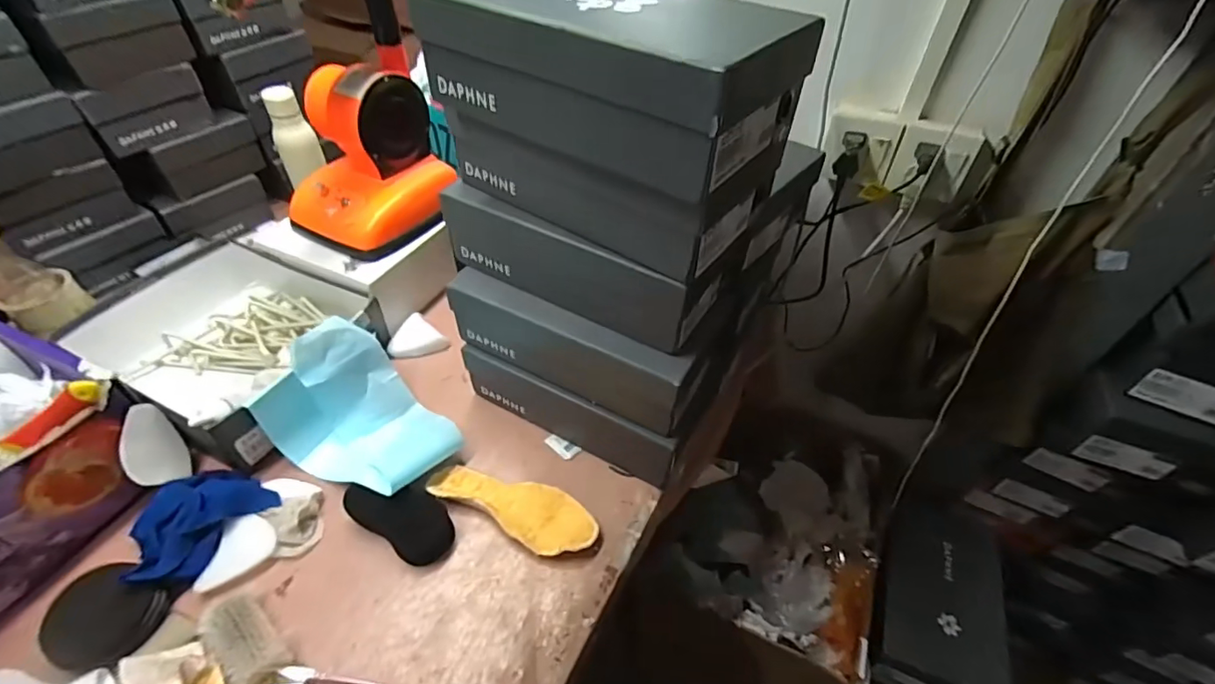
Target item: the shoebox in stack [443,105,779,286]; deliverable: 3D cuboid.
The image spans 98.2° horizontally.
[{"bbox_3d":[-0.003,-0.180,0.523,0.296,0.093,0.165,29,52,22],"label":"shoebox in stack"}]

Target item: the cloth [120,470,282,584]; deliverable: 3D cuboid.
[{"bbox_3d":[-0.446,0.188,0.568,0.105,0.037,0.132,29,52,22],"label":"cloth"}]

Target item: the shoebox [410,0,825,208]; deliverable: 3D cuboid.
[{"bbox_3d":[-0.006,-0.226,0.443,0.299,0.111,0.155,27,51,20],"label":"shoebox"}]

